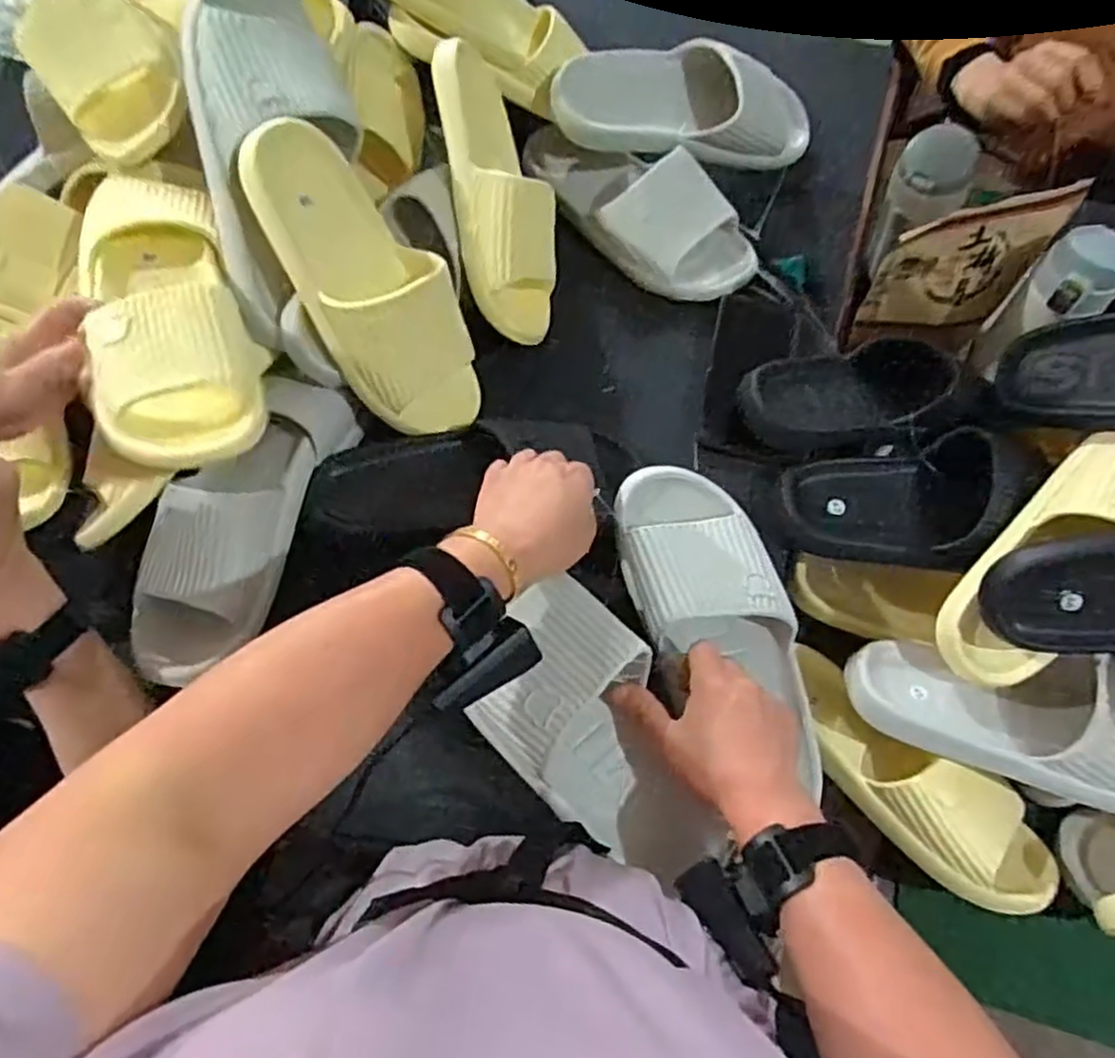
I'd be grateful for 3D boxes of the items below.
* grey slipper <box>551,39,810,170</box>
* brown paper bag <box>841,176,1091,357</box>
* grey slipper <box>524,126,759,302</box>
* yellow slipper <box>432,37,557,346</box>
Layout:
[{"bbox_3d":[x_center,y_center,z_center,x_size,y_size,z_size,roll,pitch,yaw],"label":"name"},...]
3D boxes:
[{"bbox_3d":[0.131,-0.412,0.734,0.266,0.075,0.107,4,100,-14],"label":"grey slipper"},{"bbox_3d":[0.353,-0.221,0.655,0.156,0.139,0.018,-6,50,0],"label":"brown paper bag"},{"bbox_3d":[0.079,-0.313,0.730,0.112,0.064,0.251,-42,74,-15],"label":"grey slipper"},{"bbox_3d":[-0.052,-0.297,0.671,0.097,0.075,0.257,-16,96,-46],"label":"yellow slipper"}]

